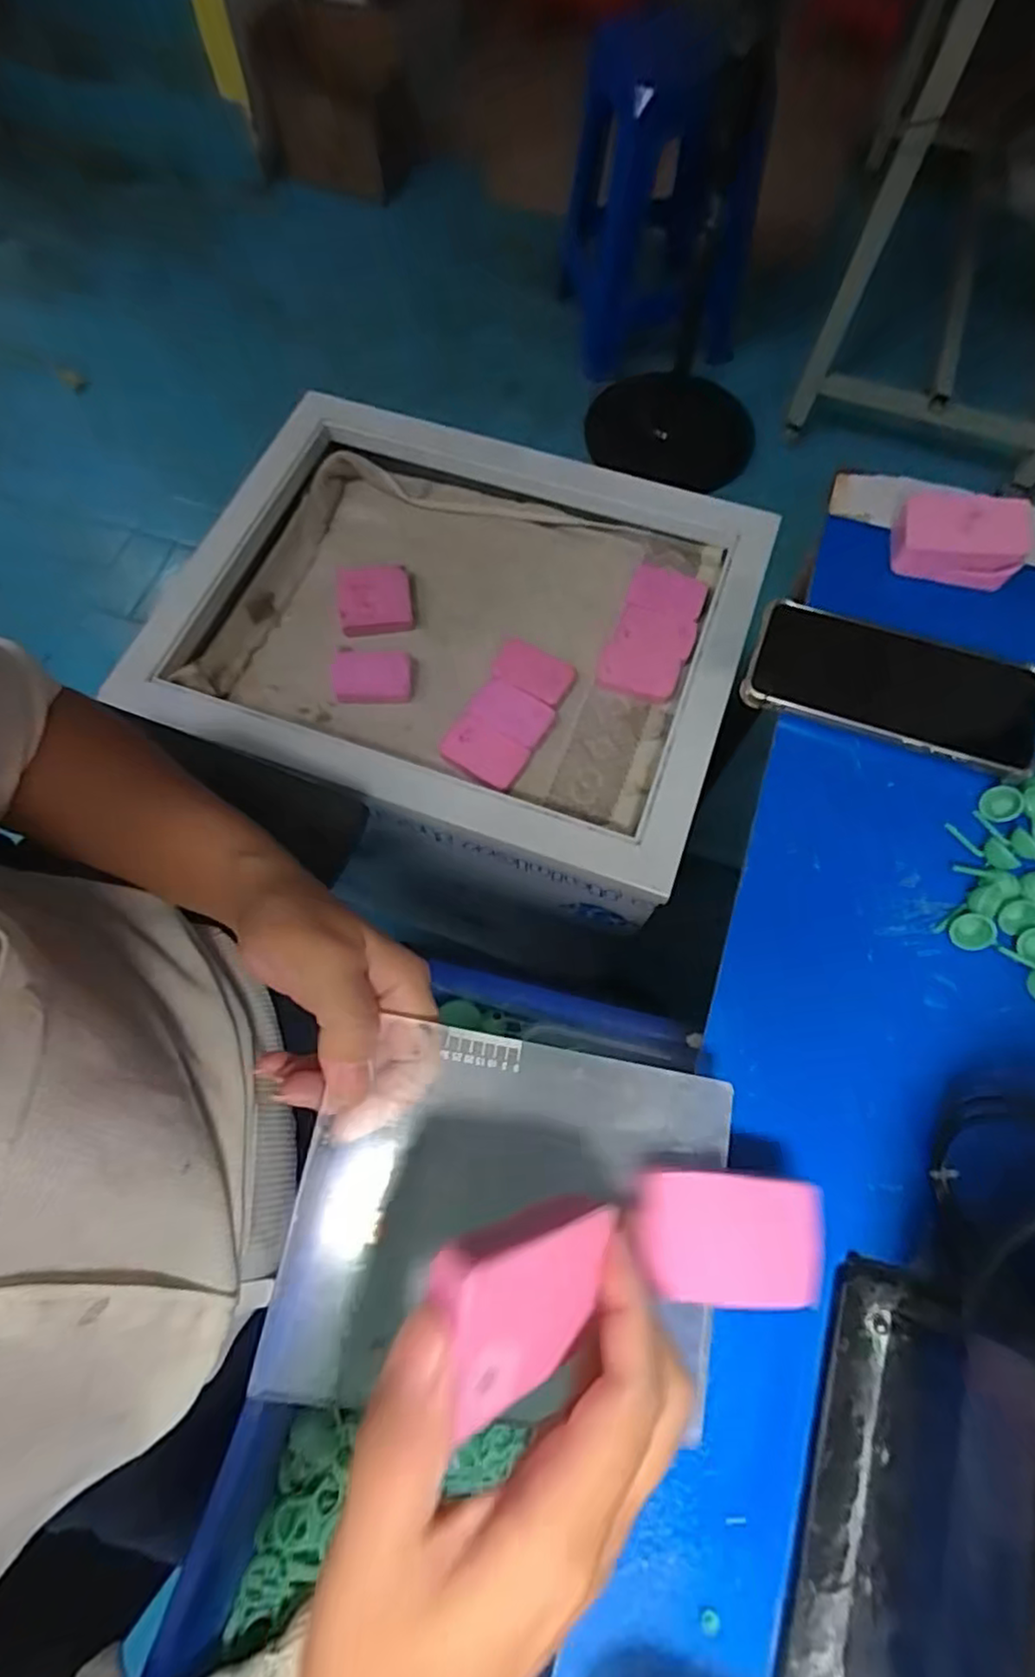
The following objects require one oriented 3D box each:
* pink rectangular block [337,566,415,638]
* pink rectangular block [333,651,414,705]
[{"bbox_3d":[-0.140,-0.237,0.648,0.068,0.014,0.085,-9,64,-3],"label":"pink rectangular block"},{"bbox_3d":[-0.136,-0.153,0.616,0.074,0.015,0.051,0,69,0],"label":"pink rectangular block"}]

